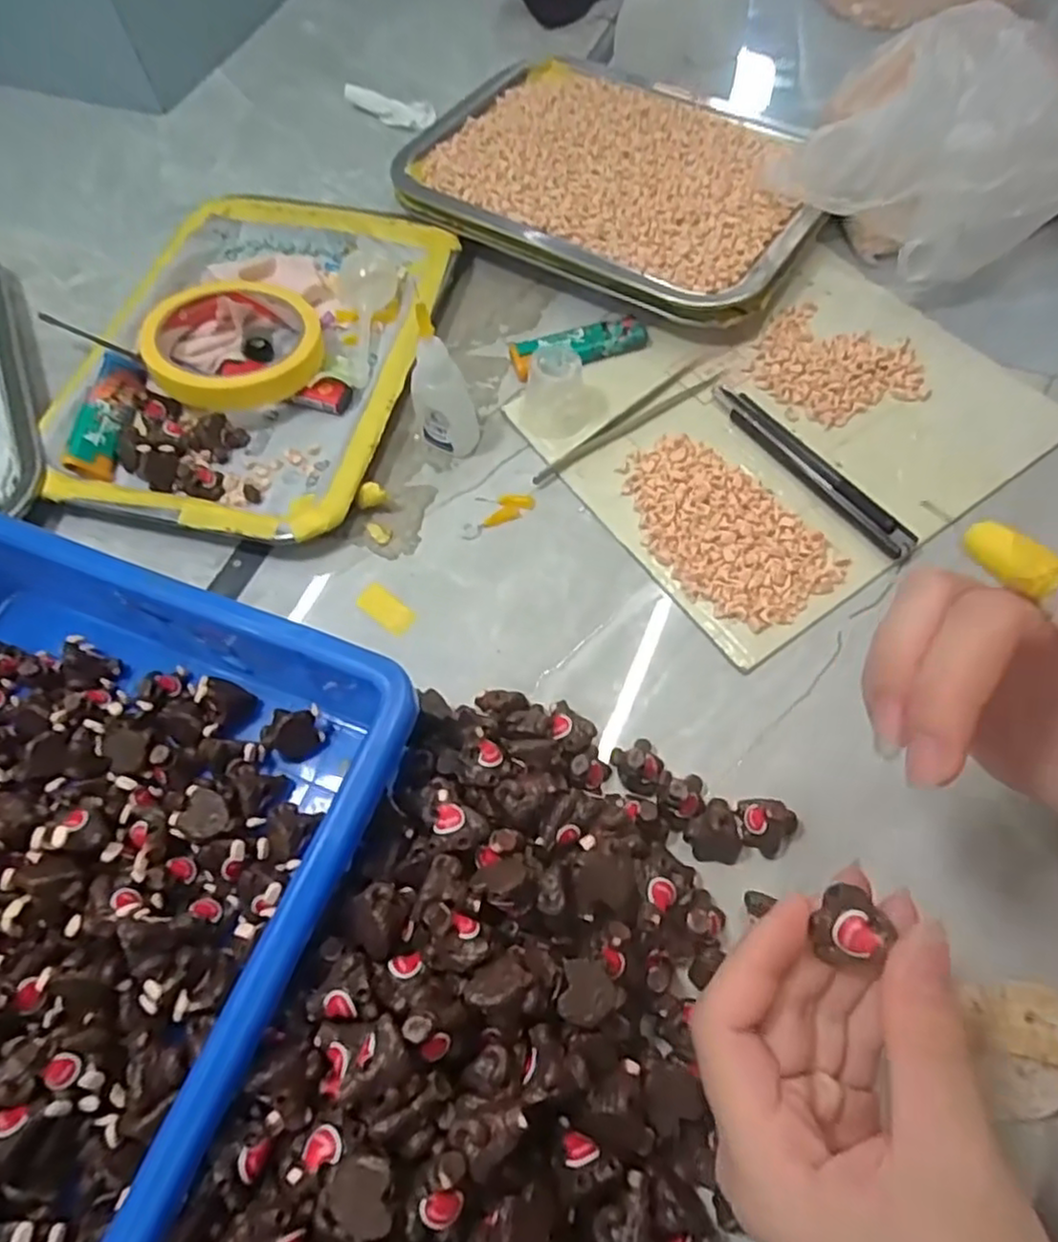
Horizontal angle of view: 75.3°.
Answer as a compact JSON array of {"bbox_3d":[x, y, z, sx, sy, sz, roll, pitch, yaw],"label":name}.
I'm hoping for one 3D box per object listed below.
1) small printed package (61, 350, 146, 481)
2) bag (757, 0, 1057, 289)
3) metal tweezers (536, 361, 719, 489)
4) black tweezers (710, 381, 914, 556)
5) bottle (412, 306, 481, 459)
[{"bbox_3d":[-0.236,-0.113,0.388,0.021,0.022,0.082,0,64,3],"label":"small printed package"},{"bbox_3d":[0.221,-0.286,0.413,0.154,0.086,0.179,2,64,4],"label":"bag"},{"bbox_3d":[0.055,-0.108,0.379,0.127,0.004,0.017,-37,68,-15],"label":"metal tweezers"},{"bbox_3d":[0.145,-0.082,0.358,0.019,0.007,0.130,-35,67,-14],"label":"black tweezers"},{"bbox_3d":[-0.045,-0.118,0.347,0.023,0.082,0.028,-38,68,-15],"label":"bottle"}]

